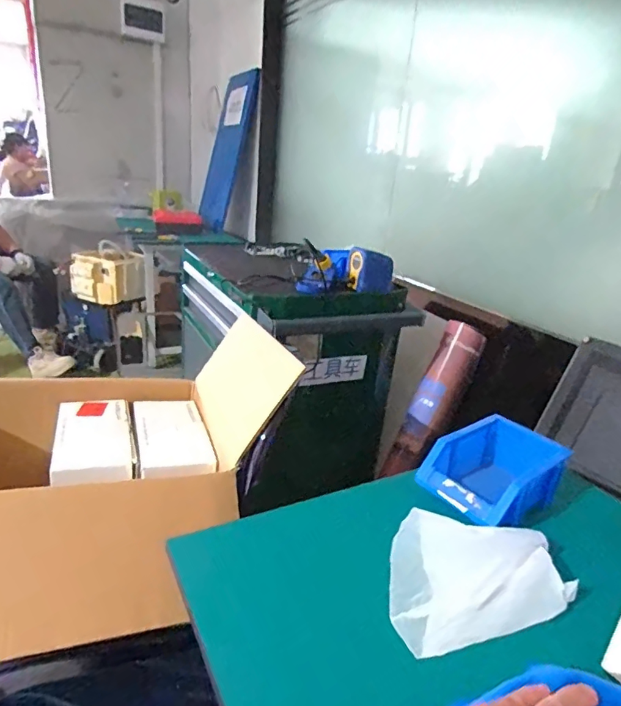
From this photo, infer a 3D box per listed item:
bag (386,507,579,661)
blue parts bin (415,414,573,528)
[{"bbox_3d":[0.167,0.222,0.504,0.191,0.055,0.127,-3,22,-18],"label":"bag"},{"bbox_3d":[0.236,0.153,0.632,0.159,0.072,0.122,-12,27,-37],"label":"blue parts bin"}]

